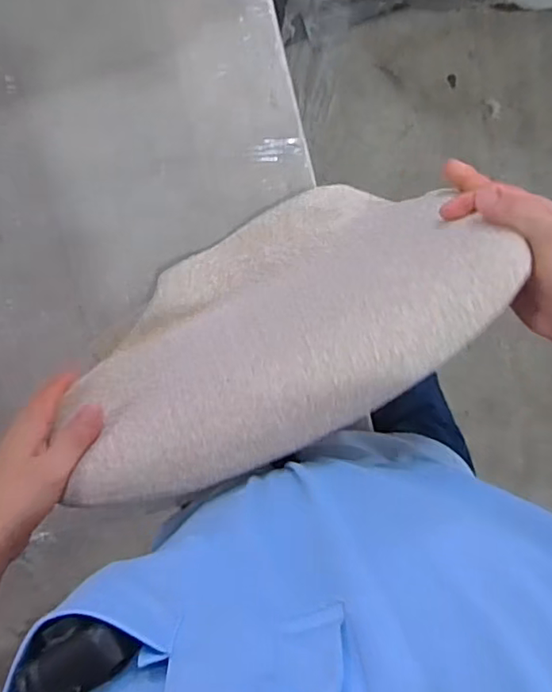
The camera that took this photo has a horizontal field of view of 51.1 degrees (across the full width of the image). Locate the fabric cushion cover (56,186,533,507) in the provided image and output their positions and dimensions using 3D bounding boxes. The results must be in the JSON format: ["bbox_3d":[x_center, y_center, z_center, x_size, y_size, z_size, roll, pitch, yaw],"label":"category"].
[{"bbox_3d":[-0.006,-0.023,0.515,0.369,0.255,0.059,-28,127,6],"label":"fabric cushion cover"}]

